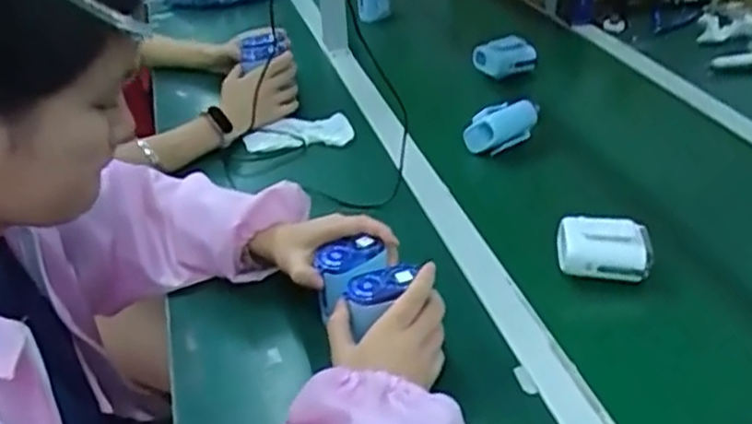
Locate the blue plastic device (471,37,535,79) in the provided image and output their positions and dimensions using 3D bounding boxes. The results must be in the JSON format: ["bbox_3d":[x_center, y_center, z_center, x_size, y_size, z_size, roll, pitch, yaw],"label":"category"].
[{"bbox_3d":[0.198,-0.234,1.106,0.107,0.055,0.030,-13,34,-16],"label":"blue plastic device"}]

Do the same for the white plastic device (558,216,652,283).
[{"bbox_3d":[0.223,0.035,0.716,0.086,0.048,0.051,-1,32,7],"label":"white plastic device"}]

